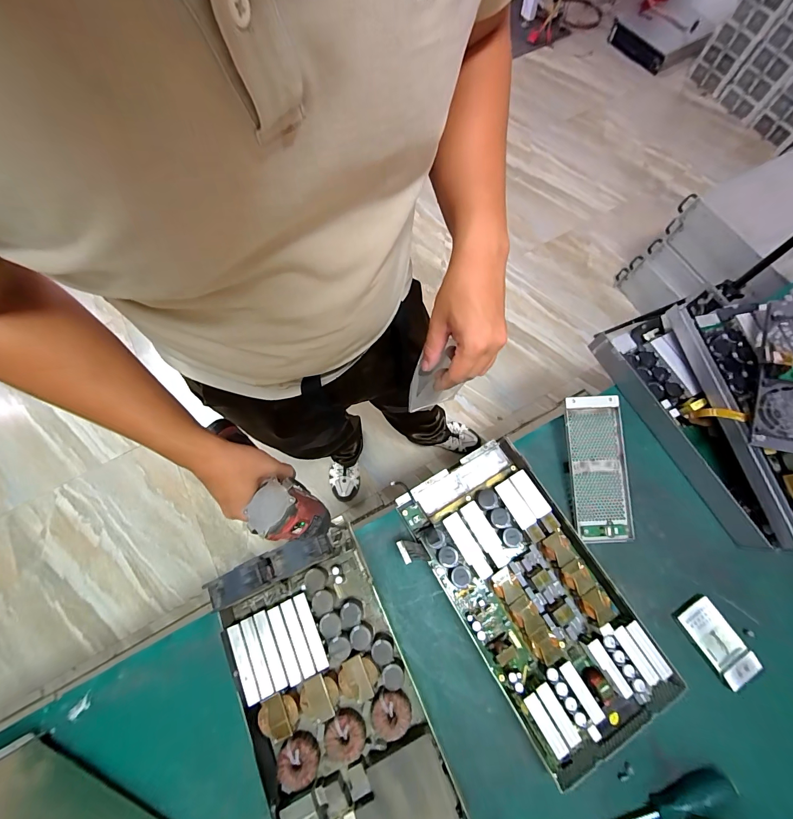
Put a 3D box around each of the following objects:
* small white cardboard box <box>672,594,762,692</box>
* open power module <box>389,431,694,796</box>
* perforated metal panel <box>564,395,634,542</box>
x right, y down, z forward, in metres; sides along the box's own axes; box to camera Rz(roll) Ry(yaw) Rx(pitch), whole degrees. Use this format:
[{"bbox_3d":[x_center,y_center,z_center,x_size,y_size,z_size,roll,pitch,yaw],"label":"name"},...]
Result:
[{"bbox_3d":[0.447,0.323,0.500,0.056,0.013,0.104,-29,71,-9],"label":"small white cardboard box"},{"bbox_3d":[0.178,0.257,0.514,0.225,0.046,0.399,-29,71,-9],"label":"open power module"},{"bbox_3d":[0.317,0.091,0.562,0.086,0.020,0.223,-3,84,0],"label":"perforated metal panel"}]

